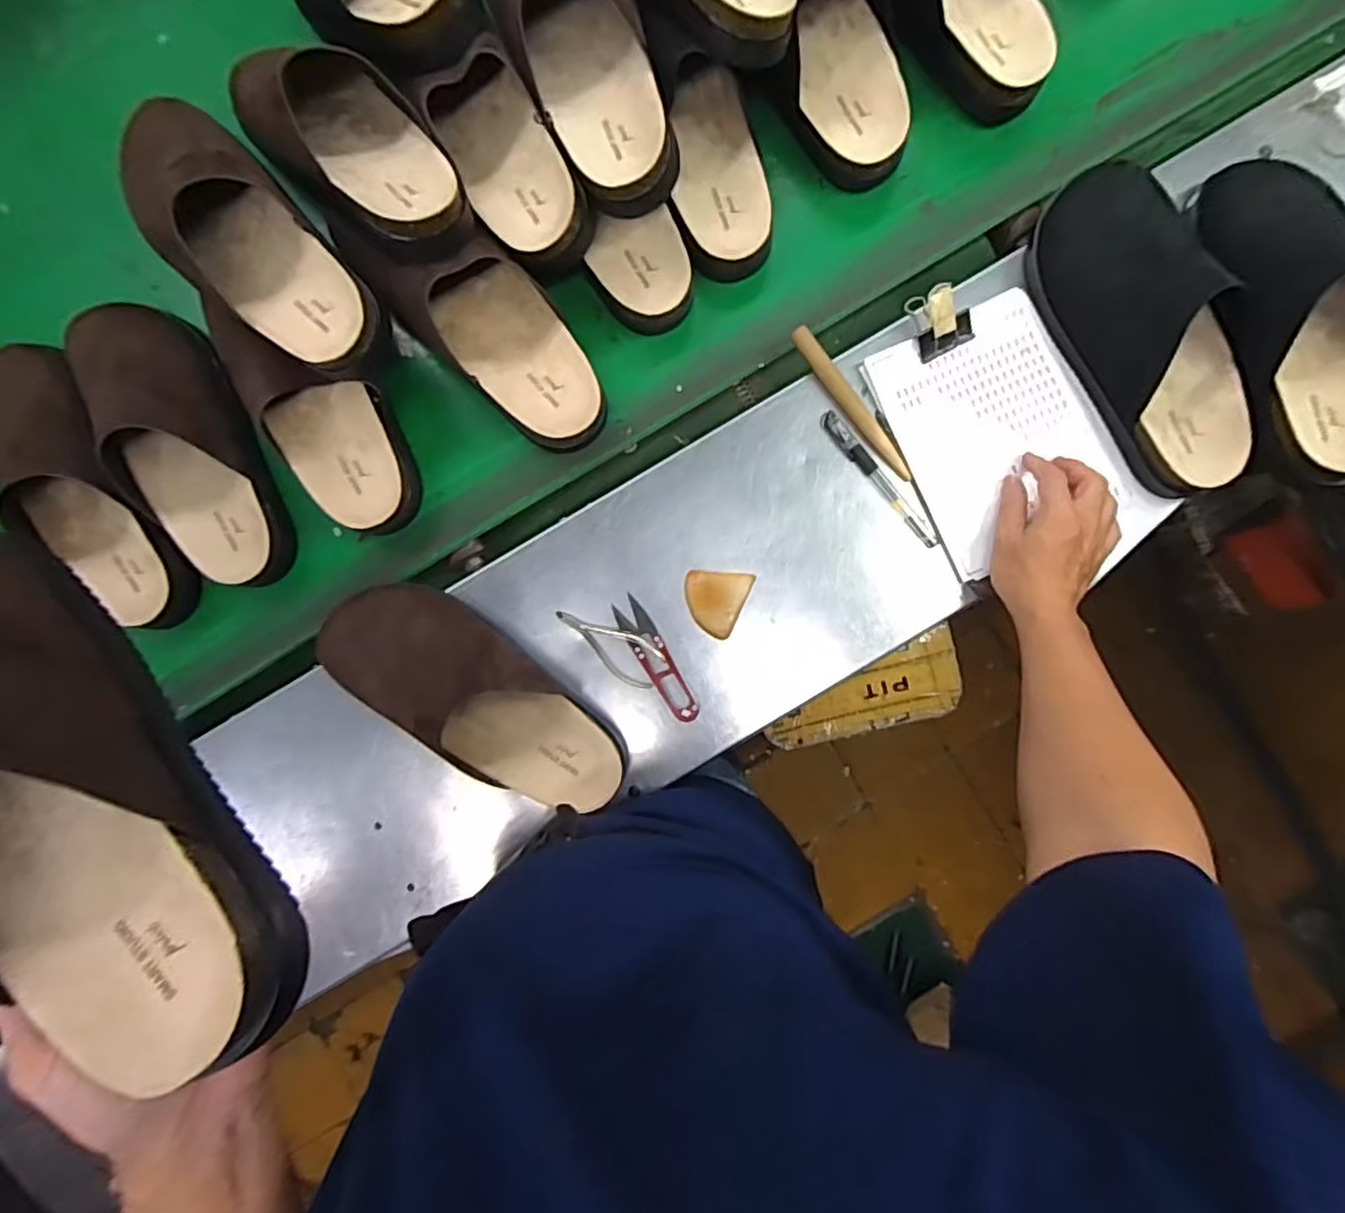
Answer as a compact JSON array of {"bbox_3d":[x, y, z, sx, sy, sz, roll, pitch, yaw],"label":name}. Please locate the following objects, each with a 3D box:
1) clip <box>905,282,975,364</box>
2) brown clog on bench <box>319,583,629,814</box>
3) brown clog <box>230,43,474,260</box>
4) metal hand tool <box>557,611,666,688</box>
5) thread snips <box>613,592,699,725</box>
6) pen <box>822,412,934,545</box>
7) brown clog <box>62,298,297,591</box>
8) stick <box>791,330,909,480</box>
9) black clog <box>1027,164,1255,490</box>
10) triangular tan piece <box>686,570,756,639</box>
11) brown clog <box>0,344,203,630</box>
[{"bbox_3d":[0.231,-0.249,0.556,0.049,0.047,0.061,-18,89,2],"label":"clip"},{"bbox_3d":[-0.159,0.071,0.527,0.270,0.083,0.103,31,91,2],"label":"brown clog on bench"},{"bbox_3d":[-0.268,-0.381,0.506,0.116,0.086,0.254,-41,73,2],"label":"brown clog"},{"bbox_3d":[-0.057,0.034,0.566,0.101,0.005,0.043,29,92,0],"label":"metal hand tool"},{"bbox_3d":[-0.014,0.048,0.562,0.026,0.011,0.118,-31,89,1],"label":"thread snips"},{"bbox_3d":[0.181,-0.112,0.565,0.016,0.009,0.147,-39,89,1],"label":"pen"},{"bbox_3d":[-0.426,-0.141,0.564,0.106,0.074,0.260,-24,89,2],"label":"brown clog"},{"bbox_3d":[0.157,-0.176,0.561,0.017,0.014,0.158,-37,89,1],"label":"stick"},{"bbox_3d":[0.391,-0.229,0.520,0.105,0.075,0.278,-27,89,2],"label":"black clog"},{"bbox_3d":[0.041,-0.002,0.569,0.057,0.004,0.057,3,90,2],"label":"triangular tan piece"},{"bbox_3d":[-0.539,-0.105,0.569,0.113,0.078,0.277,-32,89,1],"label":"brown clog"}]

